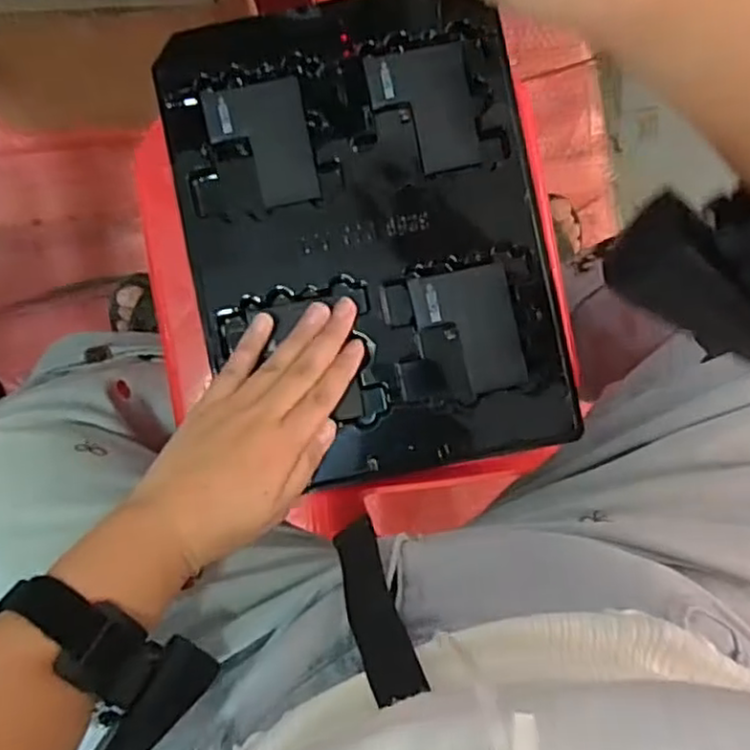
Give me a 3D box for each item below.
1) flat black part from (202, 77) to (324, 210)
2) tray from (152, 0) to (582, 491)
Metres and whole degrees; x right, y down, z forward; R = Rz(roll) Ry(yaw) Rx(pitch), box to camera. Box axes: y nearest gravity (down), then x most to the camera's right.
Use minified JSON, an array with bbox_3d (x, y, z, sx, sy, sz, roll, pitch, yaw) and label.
[{"bbox_3d":[-0.070,-0.143,0.426,0.060,0.004,0.078,-11,90,0],"label":"flat black part"},{"bbox_3d":[-0.005,-0.083,0.425,0.213,0.012,0.288,-12,90,0],"label":"tray"}]

